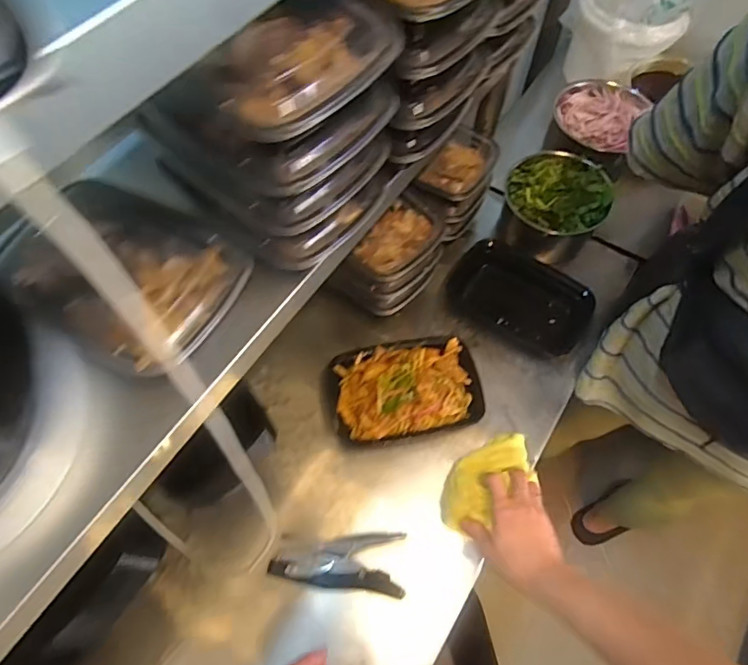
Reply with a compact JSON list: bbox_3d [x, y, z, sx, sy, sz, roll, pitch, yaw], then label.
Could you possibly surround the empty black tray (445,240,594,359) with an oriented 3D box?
[{"bbox_3d":[0.222,-0.055,0.752,0.213,0.049,0.118,32,67,14],"label":"empty black tray"}]

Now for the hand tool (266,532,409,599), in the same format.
[{"bbox_3d":[-0.044,0.279,0.592,0.158,0.013,0.067,1,63,-1],"label":"hand tool"}]

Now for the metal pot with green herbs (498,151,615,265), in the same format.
[{"bbox_3d":[0.287,-0.204,0.794,0.157,0.099,0.151,0,63,-1],"label":"metal pot with green herbs"}]

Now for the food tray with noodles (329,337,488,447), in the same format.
[{"bbox_3d":[0.040,0.078,0.674,0.204,0.064,0.136,-10,64,-6],"label":"food tray with noodles"}]

